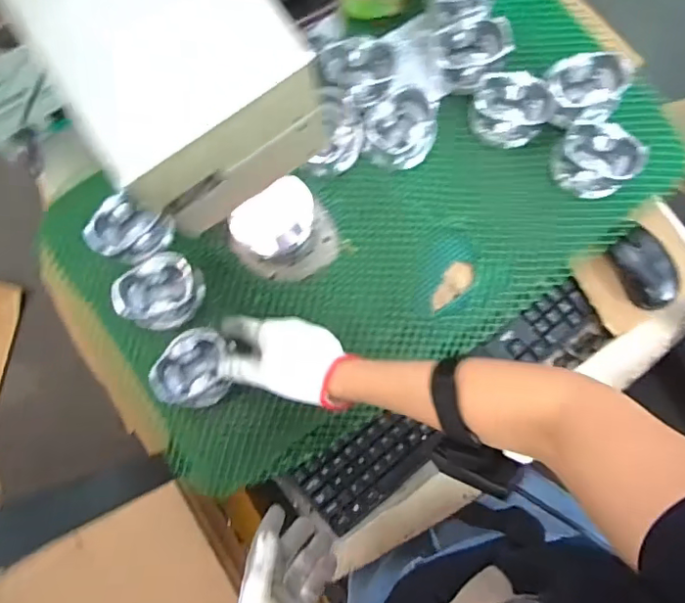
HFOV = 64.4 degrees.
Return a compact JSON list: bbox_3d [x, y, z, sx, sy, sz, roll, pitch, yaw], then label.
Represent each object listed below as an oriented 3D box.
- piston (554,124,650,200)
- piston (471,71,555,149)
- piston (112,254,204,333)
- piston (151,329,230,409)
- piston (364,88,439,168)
[{"bbox_3d":[0.282,-0.156,0.612,0.086,0.054,0.073,35,85,7],"label":"piston"},{"bbox_3d":[0.187,-0.215,0.610,0.083,0.044,0.069,30,84,6],"label":"piston"},{"bbox_3d":[-0.198,-0.010,0.603,0.074,0.049,0.084,40,85,7],"label":"piston"},{"bbox_3d":[-0.158,0.072,0.587,0.077,0.045,0.083,2,82,3],"label":"piston"},{"bbox_3d":[0.067,-0.195,0.616,0.072,0.050,0.076,0,82,2],"label":"piston"}]

